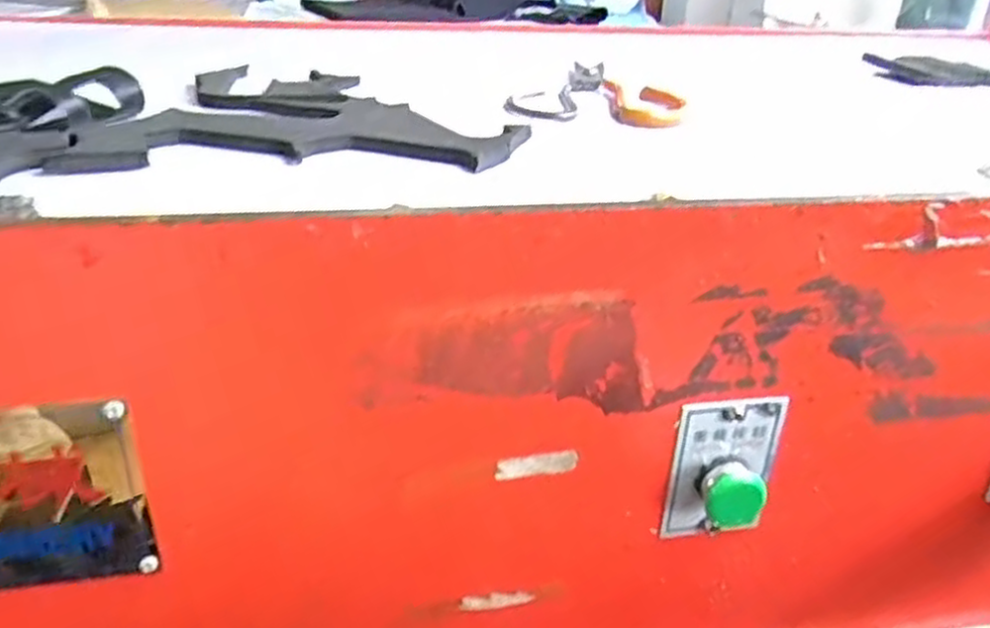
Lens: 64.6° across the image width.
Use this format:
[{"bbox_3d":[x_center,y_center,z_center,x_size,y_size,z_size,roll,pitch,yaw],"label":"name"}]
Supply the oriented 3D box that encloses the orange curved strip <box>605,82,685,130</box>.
[{"bbox_3d":[0.102,-0.142,0.532,0.048,0.014,0.104,6,28,2],"label":"orange curved strip"}]

